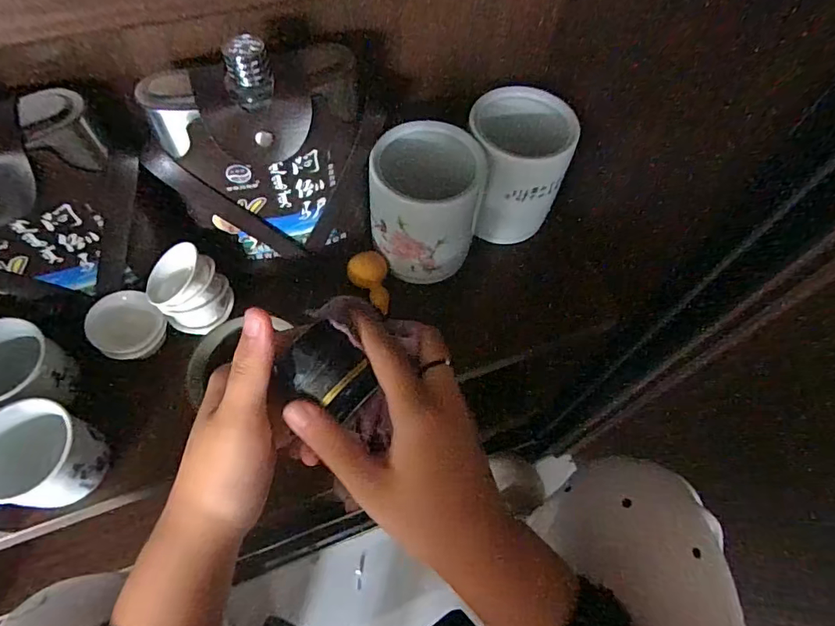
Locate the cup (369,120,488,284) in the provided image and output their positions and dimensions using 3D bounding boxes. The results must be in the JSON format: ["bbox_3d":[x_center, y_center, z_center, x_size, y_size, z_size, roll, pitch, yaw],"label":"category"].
[{"bbox_3d":[0.007,-0.095,0.435,0.091,0.108,0.088,4,62,-1],"label":"cup"}]

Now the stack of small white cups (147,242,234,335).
[{"bbox_3d":[-0.192,-0.022,0.404,0.063,0.047,0.054,41,68,17],"label":"stack of small white cups"}]

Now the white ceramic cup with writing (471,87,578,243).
[{"bbox_3d":[0.093,-0.139,0.468,0.087,0.108,0.100,2,62,-1],"label":"white ceramic cup with writing"}]

